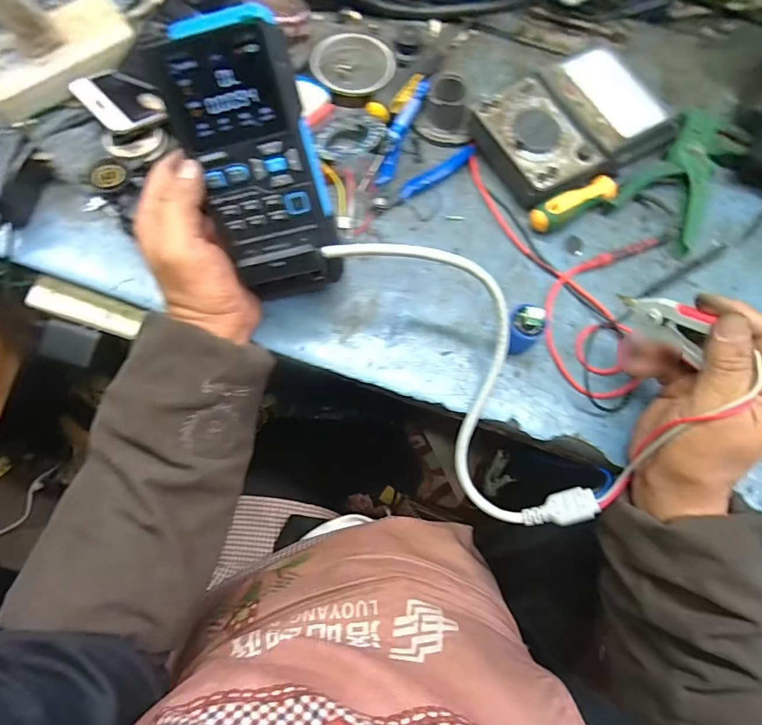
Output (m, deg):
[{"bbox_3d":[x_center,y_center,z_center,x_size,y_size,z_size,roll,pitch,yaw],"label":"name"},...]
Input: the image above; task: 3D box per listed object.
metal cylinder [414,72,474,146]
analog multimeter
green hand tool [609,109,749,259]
[{"bbox_3d":[0.065,-0.246,0.445,0.055,0.037,0.051,15,72,2],"label":"metal cylinder"},{"bbox_3d":[0.189,-0.233,0.444,0.200,0.045,0.119,-30,75,-12],"label":"analog multimeter"},{"bbox_3d":[0.296,-0.188,0.443,0.079,0.025,0.165,35,74,9],"label":"green hand tool"}]

